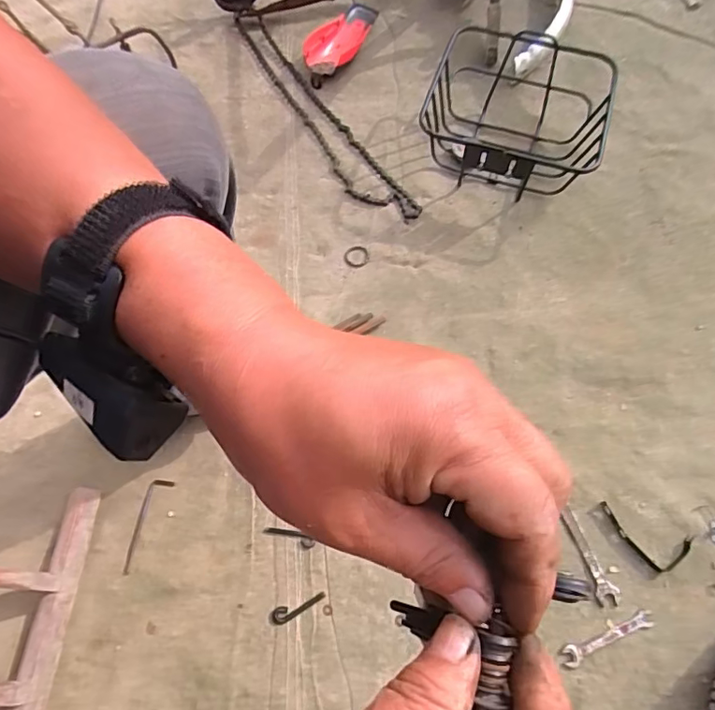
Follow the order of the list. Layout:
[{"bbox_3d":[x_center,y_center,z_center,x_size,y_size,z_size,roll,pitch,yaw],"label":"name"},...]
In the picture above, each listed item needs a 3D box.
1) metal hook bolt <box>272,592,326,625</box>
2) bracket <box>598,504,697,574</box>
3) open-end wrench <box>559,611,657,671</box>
[{"bbox_3d":[-0.068,0.298,0.621,0.064,0.005,0.018,-16,69,-9],"label":"metal hook bolt"},{"bbox_3d":[0.351,0.228,0.651,0.112,0.009,0.054,21,68,6],"label":"bracket"},{"bbox_3d":[0.285,0.324,0.606,0.119,0.004,0.024,-21,70,-11],"label":"open-end wrench"}]

